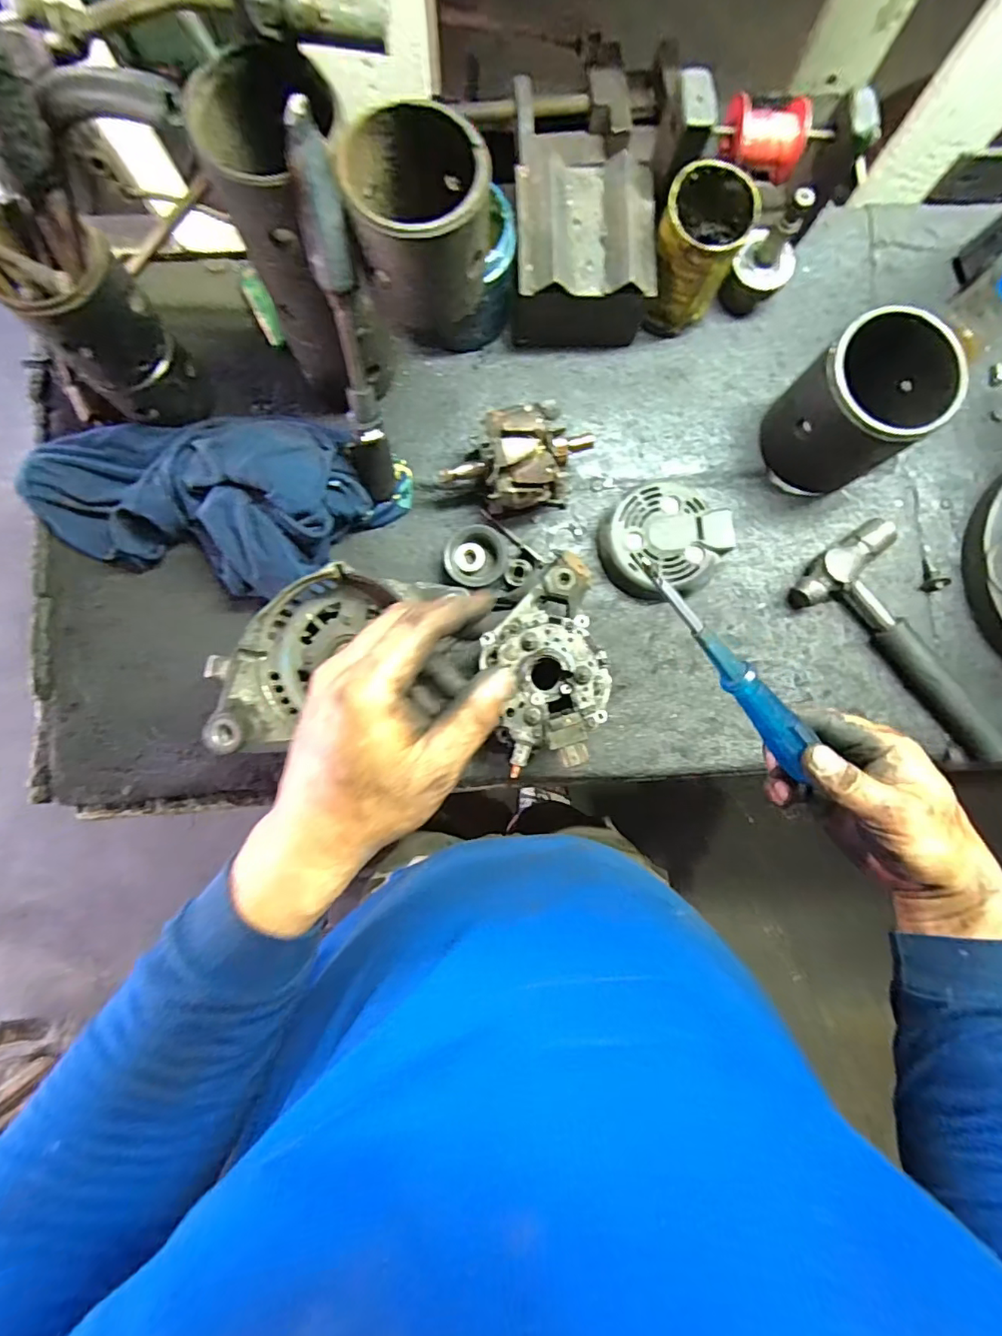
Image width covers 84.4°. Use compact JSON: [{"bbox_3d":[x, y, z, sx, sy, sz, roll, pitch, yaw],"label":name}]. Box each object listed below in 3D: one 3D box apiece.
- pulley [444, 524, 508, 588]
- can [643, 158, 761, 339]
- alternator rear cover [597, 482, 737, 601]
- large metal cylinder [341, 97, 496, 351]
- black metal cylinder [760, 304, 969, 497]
[{"bbox_3d":[-0.023,-0.105,0.523,0.056,0.026,0.052,0,84,-2],"label":"pulley"},{"bbox_3d":[0.174,-0.377,0.507,0.071,0.118,0.085,20,84,0],"label":"can"},{"bbox_3d":[0.156,-0.120,0.529,0.120,0.030,0.103,-14,85,-3],"label":"alternator rear cover"},{"bbox_3d":[-0.051,-0.288,0.359,0.085,0.085,0.093,-3,84,-2],"label":"large metal cylinder"},{"bbox_3d":[0.320,-0.233,0.496,0.117,0.125,0.103,-35,86,-5],"label":"black metal cylinder"}]

